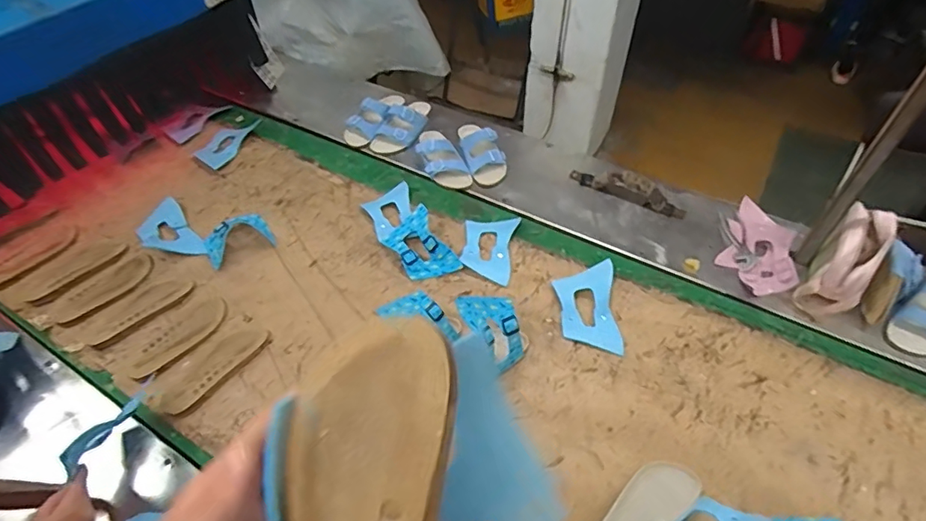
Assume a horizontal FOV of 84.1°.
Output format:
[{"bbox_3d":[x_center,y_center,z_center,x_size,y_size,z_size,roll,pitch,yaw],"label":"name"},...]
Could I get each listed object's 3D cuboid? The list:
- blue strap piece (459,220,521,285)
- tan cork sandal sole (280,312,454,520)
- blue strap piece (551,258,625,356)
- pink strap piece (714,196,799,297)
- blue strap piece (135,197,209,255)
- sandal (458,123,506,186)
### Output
[{"bbox_3d":[0.057,-0.029,1.145,0.111,0.014,0.182,6,49,7],"label":"blue strap piece"},{"bbox_3d":[-0.053,0.126,0.238,0.081,0.017,0.201,12,87,12],"label":"tan cork sandal sole"},{"bbox_3d":[0.248,0.090,1.014,0.113,0.040,0.189,-1,49,0],"label":"blue strap piece"},{"bbox_3d":[0.663,-0.033,1.141,0.151,0.036,0.258,22,53,19],"label":"pink strap piece"},{"bbox_3d":[-0.685,-0.050,1.204,0.113,0.019,0.191,-41,72,-6],"label":"blue strap piece"},{"bbox_3d":[0.052,-0.281,1.342,0.106,0.057,0.192,-8,49,-6],"label":"sandal"}]

